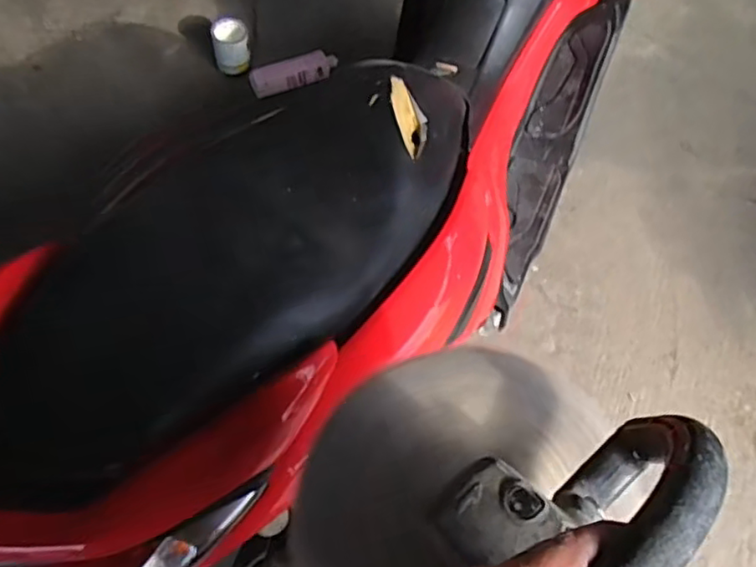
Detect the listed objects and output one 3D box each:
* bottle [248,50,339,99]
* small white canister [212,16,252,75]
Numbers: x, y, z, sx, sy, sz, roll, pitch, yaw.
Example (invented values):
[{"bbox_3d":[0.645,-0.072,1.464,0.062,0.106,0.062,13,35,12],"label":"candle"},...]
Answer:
[{"bbox_3d":[-0.237,-0.604,1.807,0.255,0.063,0.084,-18,67,-11],"label":"bottle"},{"bbox_3d":[-0.415,-0.676,1.794,0.105,0.112,0.107,1,64,-3],"label":"small white canister"}]

